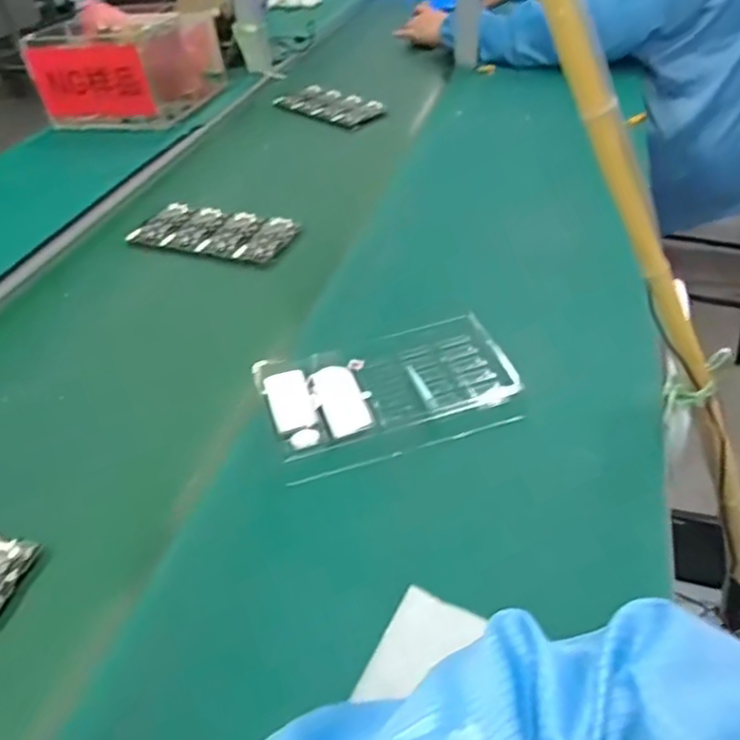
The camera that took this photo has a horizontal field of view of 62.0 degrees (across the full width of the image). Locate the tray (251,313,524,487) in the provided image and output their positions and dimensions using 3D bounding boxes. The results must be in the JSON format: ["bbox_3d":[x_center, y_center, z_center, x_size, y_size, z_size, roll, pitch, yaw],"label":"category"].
[{"bbox_3d":[0.017,0.019,0.552,0.223,0.032,0.138,-15,43,-9],"label":"tray"}]

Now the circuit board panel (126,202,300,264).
[{"bbox_3d":[-0.207,-0.184,0.818,0.211,0.009,0.103,11,45,19],"label":"circuit board panel"}]

